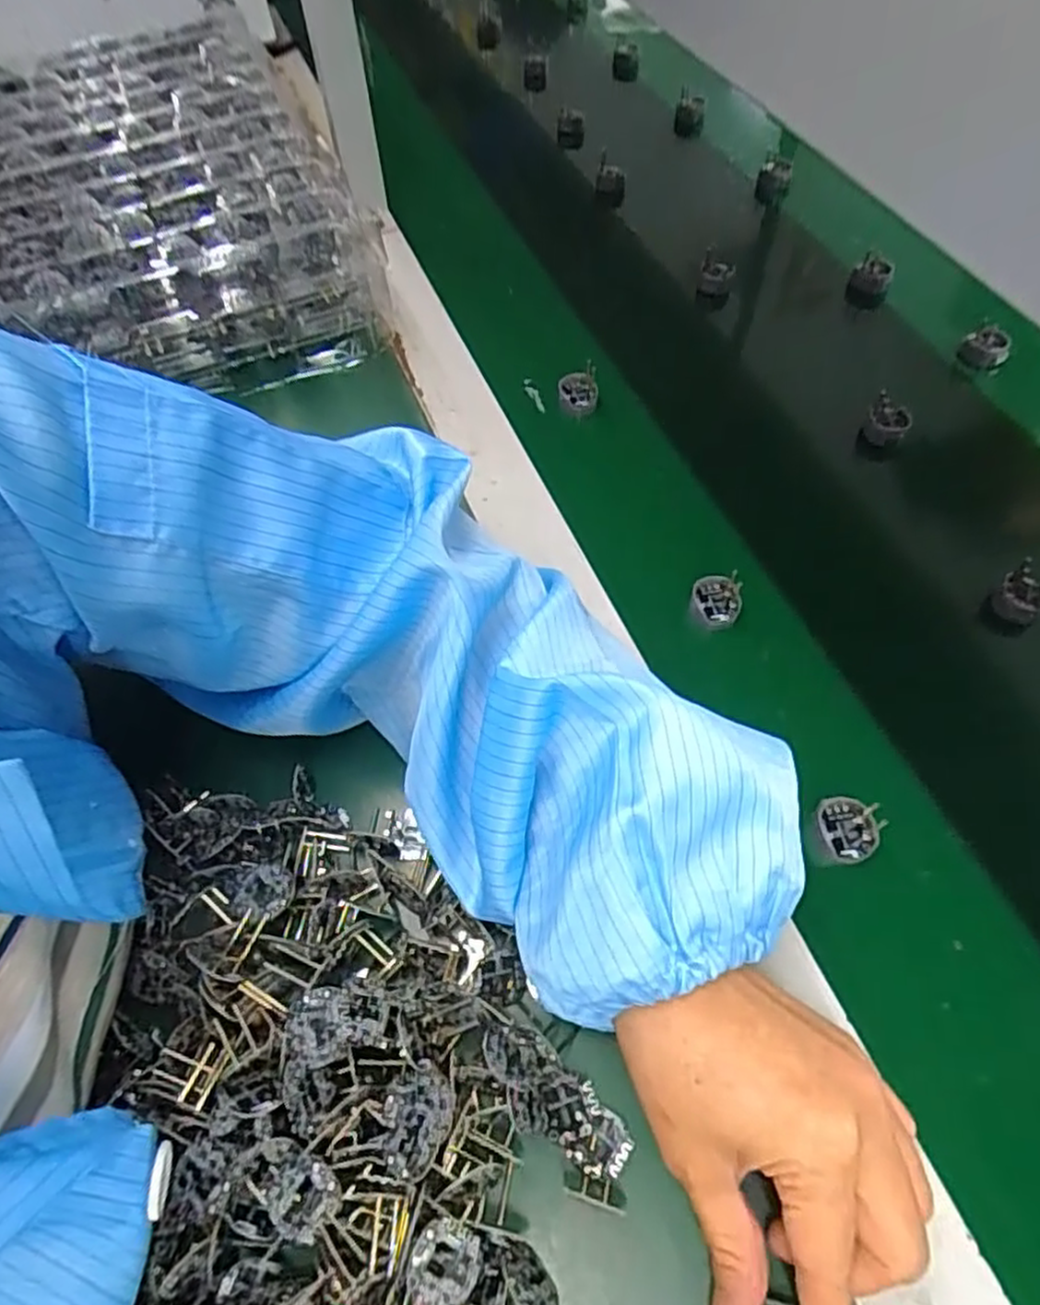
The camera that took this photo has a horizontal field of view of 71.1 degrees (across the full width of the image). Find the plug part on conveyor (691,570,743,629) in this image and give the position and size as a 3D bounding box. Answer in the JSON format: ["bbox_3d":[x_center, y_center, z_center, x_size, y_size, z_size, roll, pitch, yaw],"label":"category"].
[{"bbox_3d":[0.110,-0.030,0.405,0.025,0.016,0.027,0,59,3],"label":"plug part on conveyor"}]

